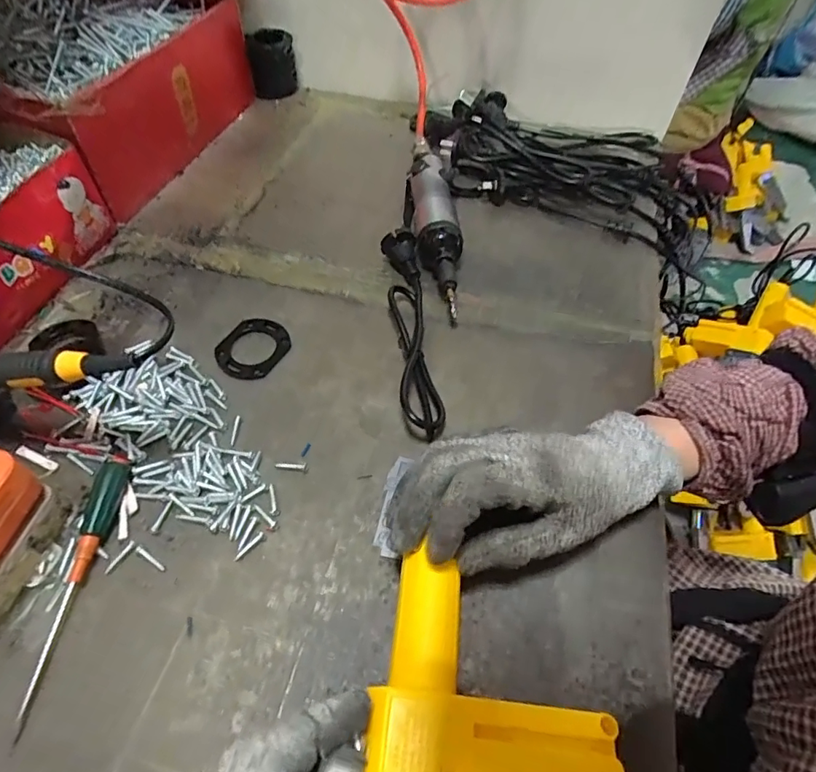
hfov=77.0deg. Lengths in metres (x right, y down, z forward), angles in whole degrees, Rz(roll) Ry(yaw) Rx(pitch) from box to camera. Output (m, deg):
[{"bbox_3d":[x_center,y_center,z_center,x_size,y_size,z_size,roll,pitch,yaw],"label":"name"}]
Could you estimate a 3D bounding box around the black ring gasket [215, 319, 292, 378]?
[{"bbox_3d":[-0.126,-0.032,0.413,0.053,0.006,0.058,27,56,17],"label":"black ring gasket"}]

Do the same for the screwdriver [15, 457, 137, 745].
[{"bbox_3d":[-0.190,0.106,0.295,0.016,0.017,0.154,1,53,-2],"label":"screwdriver"}]

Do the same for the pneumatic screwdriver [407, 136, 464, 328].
[{"bbox_3d":[0.024,-0.169,0.502,0.046,0.039,0.261,-3,53,-5],"label":"pneumatic screwdriver"}]

